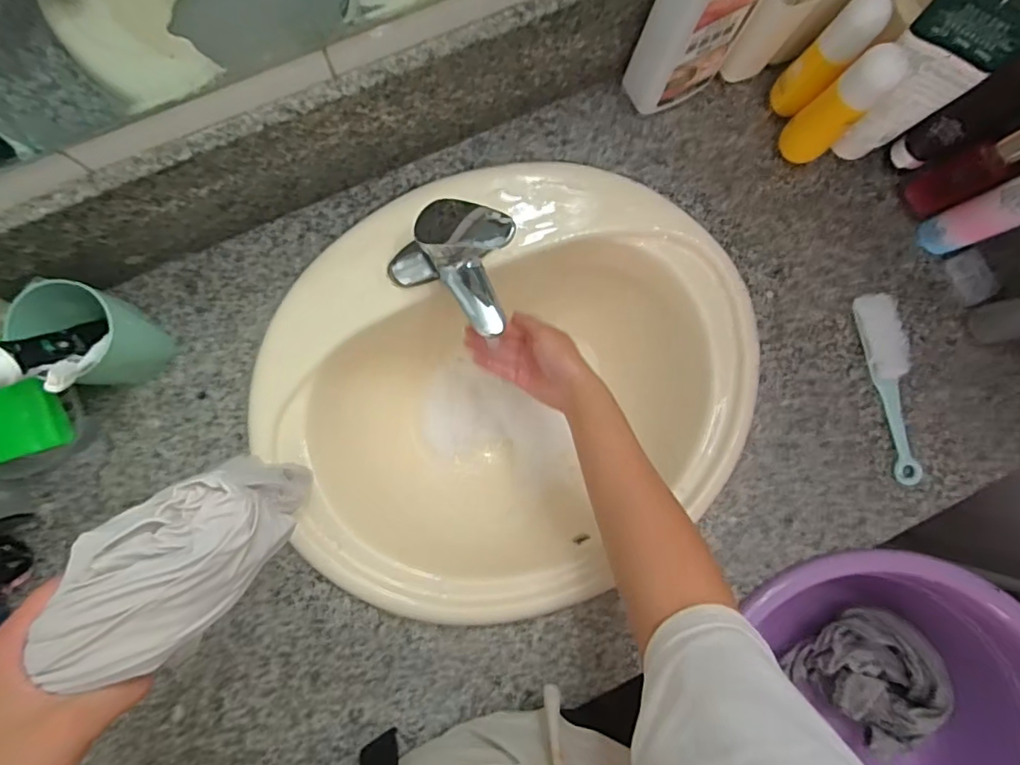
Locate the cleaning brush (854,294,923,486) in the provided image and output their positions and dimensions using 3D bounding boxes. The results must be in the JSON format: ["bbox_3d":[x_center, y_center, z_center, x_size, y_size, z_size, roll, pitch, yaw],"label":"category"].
[{"bbox_3d":[0.411,0.005,0.584,0.039,0.022,0.203,-7,86,-4],"label":"cleaning brush"}]

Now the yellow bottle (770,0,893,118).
[{"bbox_3d":[0.313,-0.319,0.552,0.043,0.149,0.041,0,85,-3],"label":"yellow bottle"}]

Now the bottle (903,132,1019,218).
[{"bbox_3d":[0.462,-0.214,0.542,0.034,0.151,0.042,-28,87,-5],"label":"bottle"}]

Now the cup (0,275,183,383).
[{"bbox_3d":[-0.375,-0.040,0.505,0.080,0.112,0.073,27,84,-1],"label":"cup"}]

